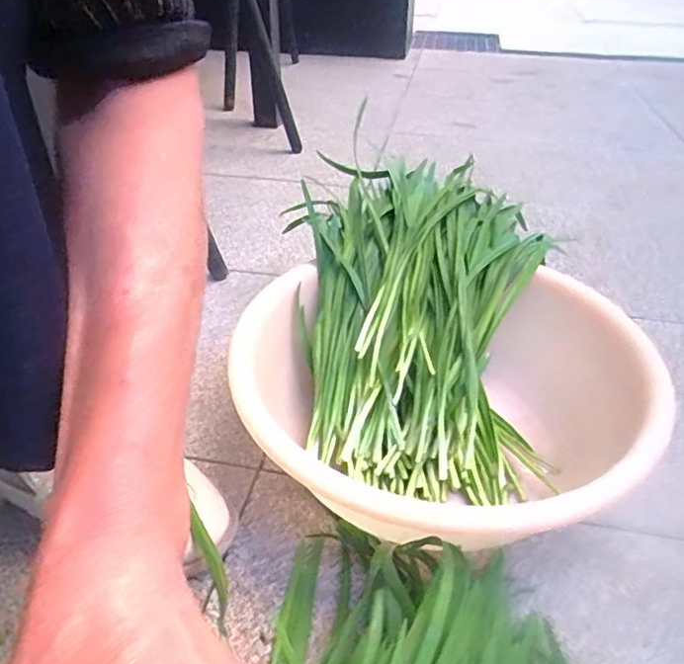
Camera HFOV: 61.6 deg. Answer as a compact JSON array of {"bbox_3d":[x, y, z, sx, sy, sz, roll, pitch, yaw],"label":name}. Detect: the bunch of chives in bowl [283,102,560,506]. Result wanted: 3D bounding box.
[{"bbox_3d":[0.067,-0.021,0.529,0.228,0.155,0.316,6,37,6],"label":"bunch of chives in bowl"}]

